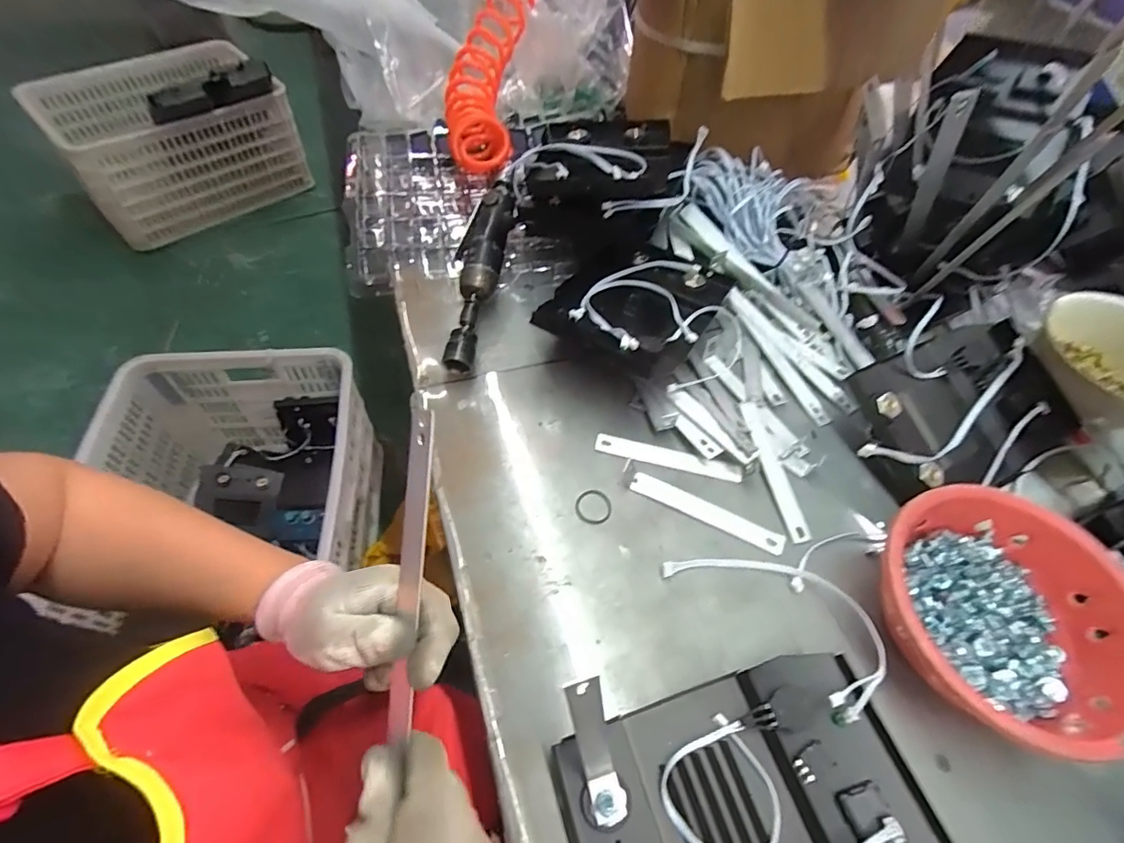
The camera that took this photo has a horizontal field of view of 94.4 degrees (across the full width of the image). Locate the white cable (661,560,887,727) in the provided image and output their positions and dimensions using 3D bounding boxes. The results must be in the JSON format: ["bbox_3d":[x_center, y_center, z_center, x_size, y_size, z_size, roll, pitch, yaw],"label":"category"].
[{"bbox_3d":[0.169,0.140,0.403,0.094,0.026,0.158,-27,41,-32],"label":"white cable"}]

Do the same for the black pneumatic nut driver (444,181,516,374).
[{"bbox_3d":[-0.093,-0.158,0.556,0.051,0.034,0.228,8,68,1],"label":"black pneumatic nut driver"}]

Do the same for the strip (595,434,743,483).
[{"bbox_3d":[0.099,0.034,0.487,0.135,0.004,0.022,11,62,7],"label":"strip"}]

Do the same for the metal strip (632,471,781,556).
[{"bbox_3d":[0.128,0.079,0.459,0.135,0.004,0.024,24,58,13],"label":"metal strip"}]

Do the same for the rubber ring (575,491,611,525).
[{"bbox_3d":[0.028,0.074,0.455,0.031,0.004,0.033,2,56,-2],"label":"rubber ring"}]

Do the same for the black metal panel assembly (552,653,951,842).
[{"bbox_3d":[0.112,0.237,0.323,0.203,0.048,0.169,-14,58,-12],"label":"black metal panel assembly"}]

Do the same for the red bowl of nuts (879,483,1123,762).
[{"bbox_3d":[0.314,0.142,0.383,0.181,0.078,0.165,2,56,-2],"label":"red bowl of nuts"}]

